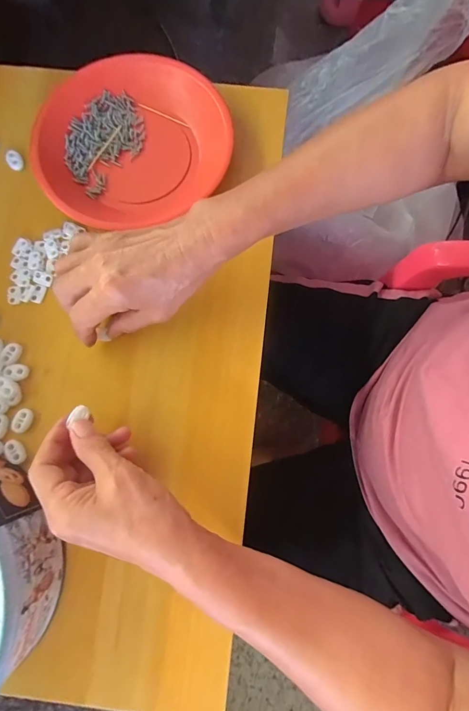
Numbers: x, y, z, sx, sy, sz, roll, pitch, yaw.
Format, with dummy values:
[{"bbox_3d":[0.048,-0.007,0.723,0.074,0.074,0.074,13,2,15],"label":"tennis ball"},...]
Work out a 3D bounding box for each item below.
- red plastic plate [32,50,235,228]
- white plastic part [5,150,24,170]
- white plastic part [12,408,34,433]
[{"bbox_3d":[-0.104,-0.221,0.371,0.190,0.028,0.179,0,78,1],"label":"red plastic plate"},{"bbox_3d":[-0.233,-0.207,0.380,0.016,0.004,0.026,-39,80,-7],"label":"white plastic part"},{"bbox_3d":[-0.191,0.059,0.325,0.016,0.006,0.021,21,79,5],"label":"white plastic part"}]

